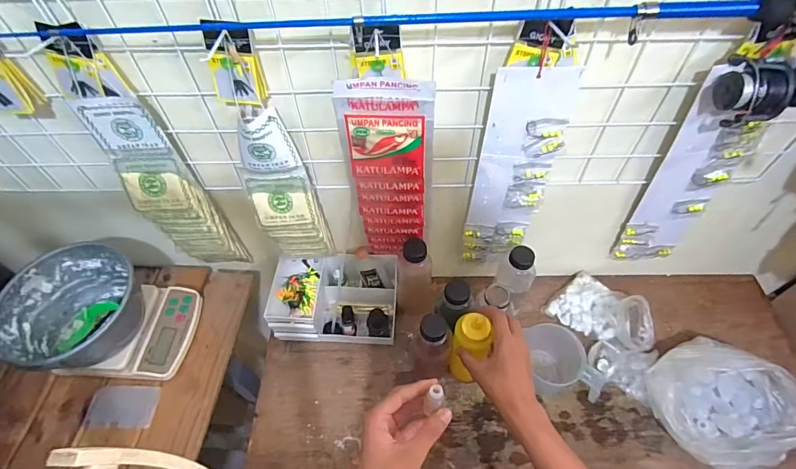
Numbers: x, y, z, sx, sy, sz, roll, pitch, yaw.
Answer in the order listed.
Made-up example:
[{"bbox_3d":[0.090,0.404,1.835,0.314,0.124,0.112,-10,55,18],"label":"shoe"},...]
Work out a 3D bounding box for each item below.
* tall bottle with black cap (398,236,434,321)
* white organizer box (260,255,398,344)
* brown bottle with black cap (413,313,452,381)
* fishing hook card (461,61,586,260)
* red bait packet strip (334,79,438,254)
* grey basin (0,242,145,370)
[{"bbox_3d":[0.035,0.084,0.772,0.067,0.190,0.054,2,54,4],"label":"tall bottle with black cap"},{"bbox_3d":[-0.116,0.116,0.791,0.225,0.113,0.145,-1,54,1],"label":"white organizer box"},{"bbox_3d":[0.059,0.189,0.693,0.056,0.178,0.060,10,55,9],"label":"brown bottle with black cap"},{"bbox_3d":[0.164,-0.074,0.610,0.101,0.367,0.020,4,54,5],"label":"fishing hook card"},{"bbox_3d":[-0.016,-0.071,0.622,0.129,0.366,0.041,5,55,-1],"label":"red bait packet strip"},{"bbox_3d":[-0.491,0.126,0.650,0.179,0.121,0.176,-1,54,1],"label":"grey basin"}]

